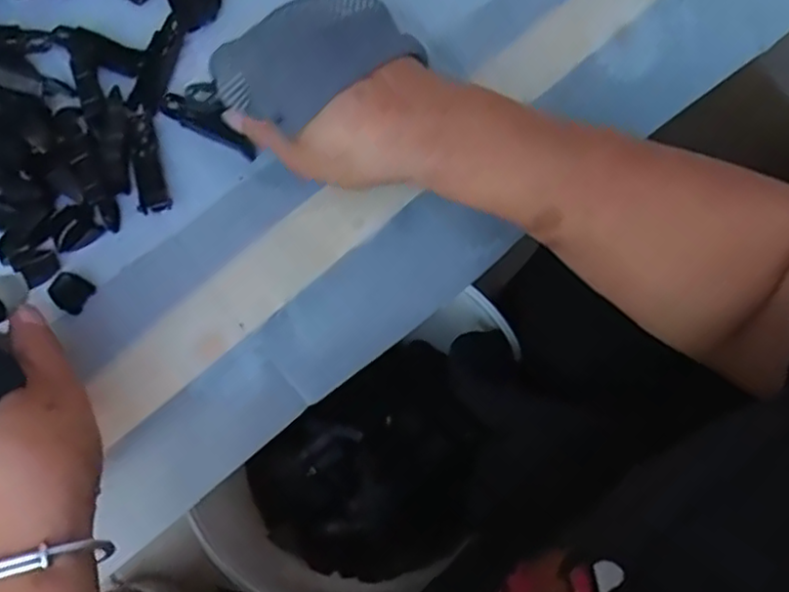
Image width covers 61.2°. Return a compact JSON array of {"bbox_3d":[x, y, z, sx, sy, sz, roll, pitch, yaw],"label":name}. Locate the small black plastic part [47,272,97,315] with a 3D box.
[{"bbox_3d":[-0.172,-0.002,0.352,0.023,0.004,0.019,27,72,10],"label":"small black plastic part"}]

